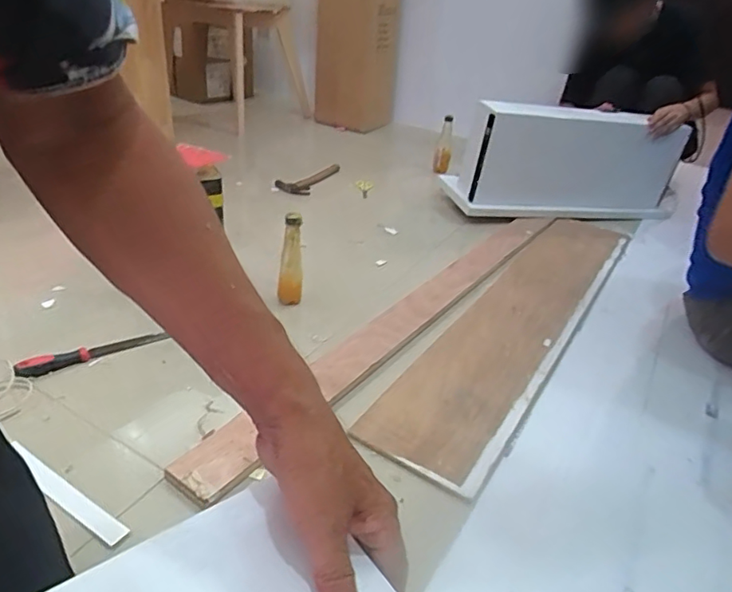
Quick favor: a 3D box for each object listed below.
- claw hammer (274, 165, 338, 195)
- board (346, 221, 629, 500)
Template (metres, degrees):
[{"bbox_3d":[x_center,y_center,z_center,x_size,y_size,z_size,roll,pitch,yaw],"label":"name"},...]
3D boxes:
[{"bbox_3d":[-0.182,-0.377,1.716,0.118,0.040,0.264,17,32,18],"label":"claw hammer"},{"bbox_3d":[0.354,0.024,1.174,0.223,0.028,1.165,22,34,25],"label":"board"}]

